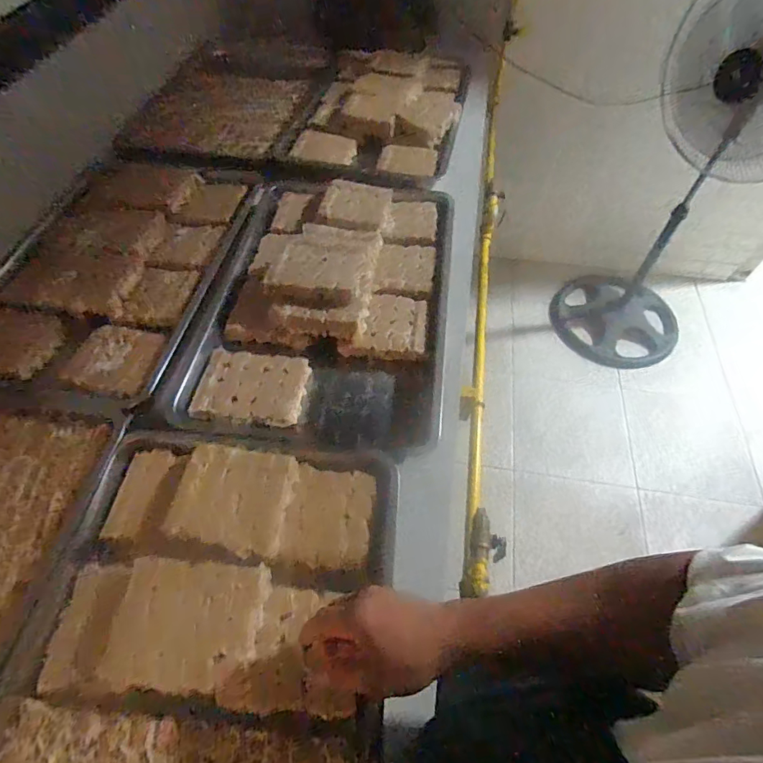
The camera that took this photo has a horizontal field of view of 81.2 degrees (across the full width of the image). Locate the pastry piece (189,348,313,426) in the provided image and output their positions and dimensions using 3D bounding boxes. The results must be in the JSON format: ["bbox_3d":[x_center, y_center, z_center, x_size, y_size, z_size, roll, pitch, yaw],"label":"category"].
[{"bbox_3d":[-0.195,0.010,0.674,0.151,0.029,0.115,6,58,3],"label":"pastry piece"}]

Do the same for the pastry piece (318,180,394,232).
[{"bbox_3d":[-0.044,-0.330,0.848,0.128,0.035,0.111,10,59,6],"label":"pastry piece"}]

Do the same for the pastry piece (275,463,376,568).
[{"bbox_3d":[-0.065,0.176,0.572,0.105,0.043,0.124,4,58,2],"label":"pastry piece"}]

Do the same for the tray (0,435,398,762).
[{"bbox_3d":[-0.197,0.329,0.453,0.388,0.047,0.587,5,58,3],"label":"tray"}]

